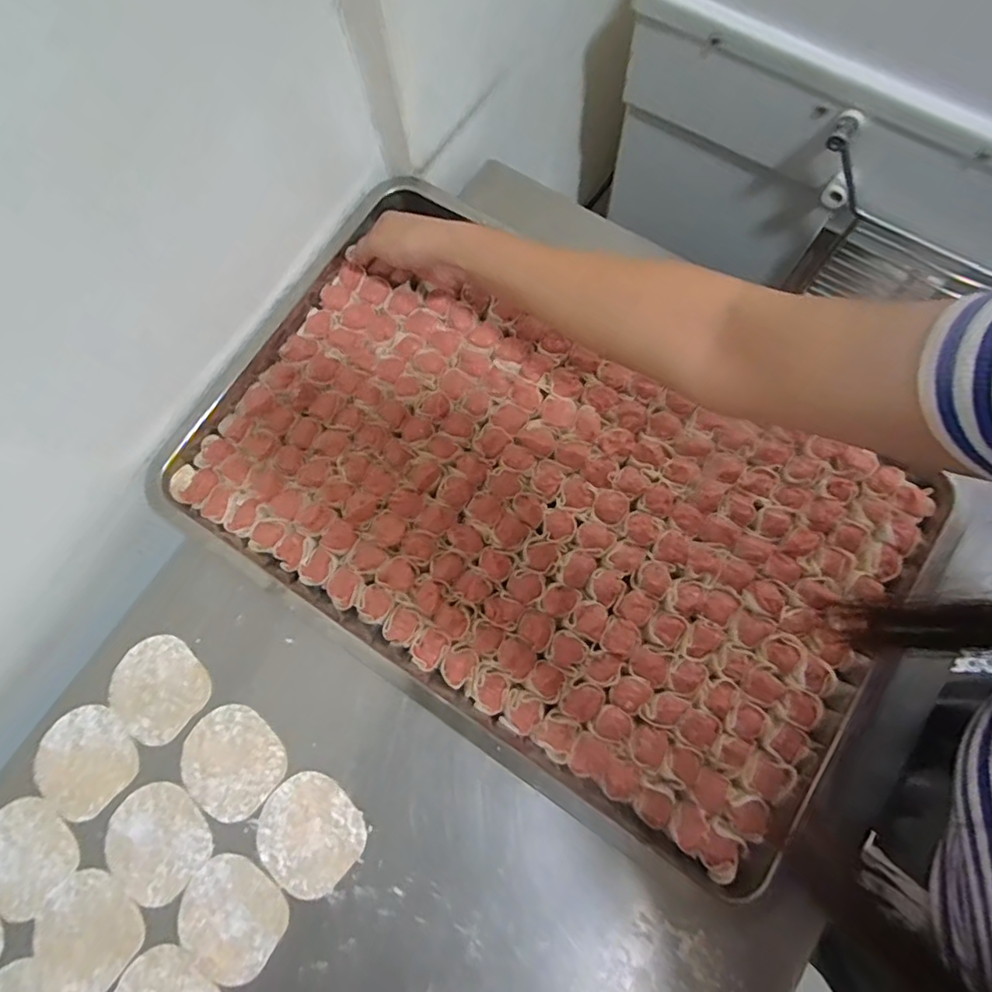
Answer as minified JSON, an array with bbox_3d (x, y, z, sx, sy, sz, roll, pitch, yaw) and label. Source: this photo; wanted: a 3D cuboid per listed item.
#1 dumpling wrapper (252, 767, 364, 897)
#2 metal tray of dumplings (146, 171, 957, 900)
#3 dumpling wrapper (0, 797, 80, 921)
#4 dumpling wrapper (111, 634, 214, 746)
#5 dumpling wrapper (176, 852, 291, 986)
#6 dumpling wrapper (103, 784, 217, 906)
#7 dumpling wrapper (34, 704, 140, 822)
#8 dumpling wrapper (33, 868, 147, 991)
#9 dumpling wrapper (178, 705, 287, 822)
[{"bbox_3d":[-0.151,0.273,0.474,0.083,0.004,0.082,40,80,10],"label":"dumpling wrapper"},{"bbox_3d":[0.031,0.000,0.496,0.578,0.027,0.355,32,79,9],"label":"metal tray of dumplings"},{"bbox_3d":[-0.391,0.297,0.483,0.080,0.004,0.079,39,80,10],"label":"dumpling wrapper"},{"bbox_3d":[-0.293,0.166,0.512,0.082,0.004,0.080,-1,77,4],"label":"dumpling wrapper"},{"bbox_3d":[-0.209,0.331,0.462,0.083,0.004,0.077,0,76,1],"label":"dumpling wrapper"},{"bbox_3d":[-0.277,0.282,0.482,0.083,0.005,0.080,0,76,1],"label":"dumpling wrapper"},{"bbox_3d":[-0.350,0.226,0.501,0.080,0.004,0.082,-1,77,3],"label":"dumpling wrapper"},{"bbox_3d":[-0.325,0.345,0.466,0.083,0.004,0.077,0,76,1],"label":"dumpling wrapper"},{"bbox_3d":[-0.221,0.221,0.491,0.084,0.005,0.078,41,80,10],"label":"dumpling wrapper"}]

